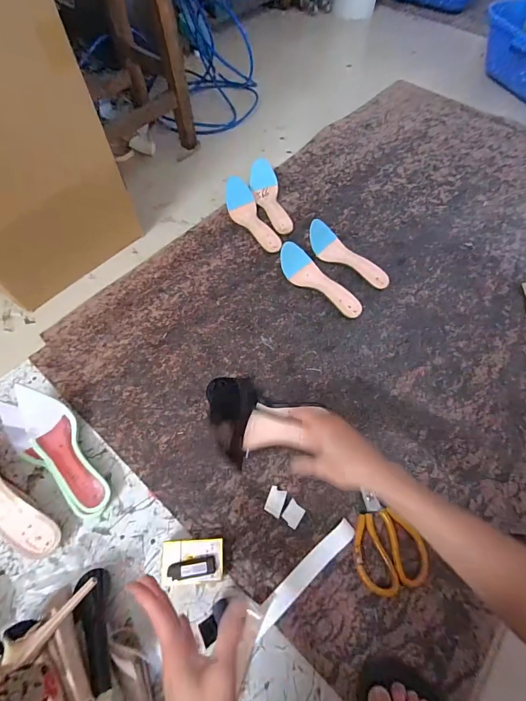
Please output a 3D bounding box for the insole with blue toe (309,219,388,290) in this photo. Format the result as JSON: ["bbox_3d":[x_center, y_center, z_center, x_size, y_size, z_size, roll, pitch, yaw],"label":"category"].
[{"bbox_3d":[0.202,-0.225,0.772,0.214,0.060,0.074,32,66,15],"label":"insole with blue toe"}]

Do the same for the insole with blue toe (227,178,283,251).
[{"bbox_3d":[-0.036,-0.342,0.838,0.077,0.041,0.238,-21,64,-12],"label":"insole with blue toe"}]

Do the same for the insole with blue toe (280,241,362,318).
[{"bbox_3d":[0.133,-0.160,0.738,0.214,0.063,0.074,33,66,15],"label":"insole with blue toe"}]

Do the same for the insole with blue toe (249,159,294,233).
[{"bbox_3d":[0.017,-0.401,0.872,0.075,0.051,0.236,-11,63,-7],"label":"insole with blue toe"}]

